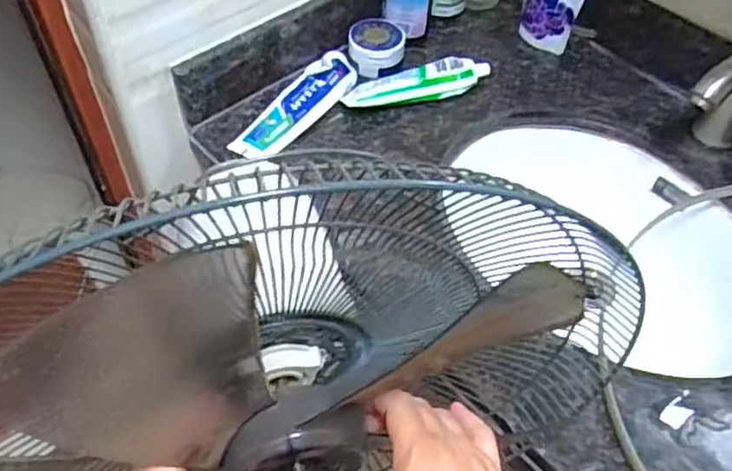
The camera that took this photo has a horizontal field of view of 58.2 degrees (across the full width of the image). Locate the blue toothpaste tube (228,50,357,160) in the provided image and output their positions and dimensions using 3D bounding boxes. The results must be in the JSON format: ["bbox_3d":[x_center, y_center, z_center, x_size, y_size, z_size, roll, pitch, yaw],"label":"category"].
[{"bbox_3d":[-0.079,-0.151,0.742,0.058,0.025,0.174,32,56,20],"label":"blue toothpaste tube"}]

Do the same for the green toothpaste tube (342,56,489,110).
[{"bbox_3d":[0.064,-0.177,0.770,0.177,0.027,0.040,-15,54,-15],"label":"green toothpaste tube"}]

